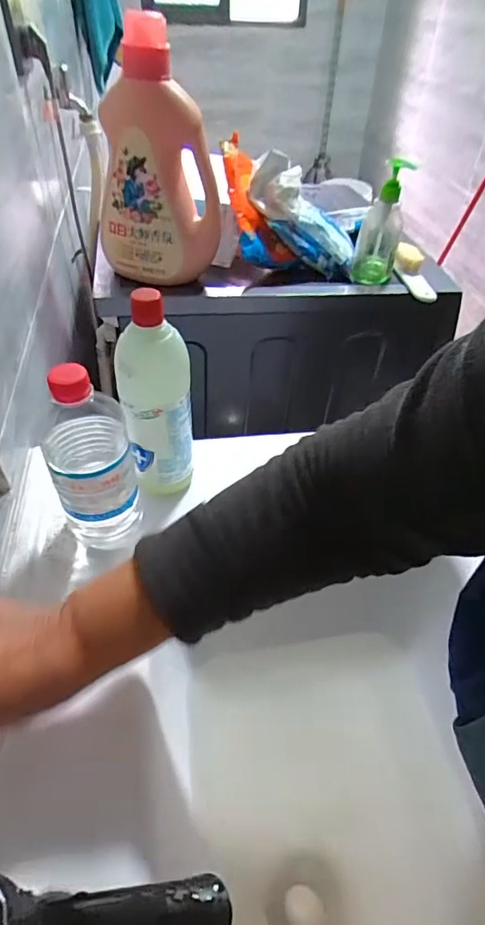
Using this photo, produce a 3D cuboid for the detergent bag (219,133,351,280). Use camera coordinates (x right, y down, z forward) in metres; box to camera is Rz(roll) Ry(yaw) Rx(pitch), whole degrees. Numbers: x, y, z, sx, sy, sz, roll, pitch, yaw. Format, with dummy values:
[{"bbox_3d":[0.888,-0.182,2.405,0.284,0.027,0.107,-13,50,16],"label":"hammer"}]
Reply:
[{"bbox_3d":[0.070,-0.375,0.741,0.190,0.145,0.126,-13,47,-15],"label":"detergent bag"}]

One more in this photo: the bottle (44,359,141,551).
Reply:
[{"bbox_3d":[-0.126,0.003,0.411,0.070,0.179,0.061,-13,47,-16],"label":"bottle"}]

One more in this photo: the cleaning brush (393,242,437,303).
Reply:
[{"bbox_3d":[0.264,-0.293,0.762,0.043,0.040,0.104,-7,64,-10],"label":"cleaning brush"}]

